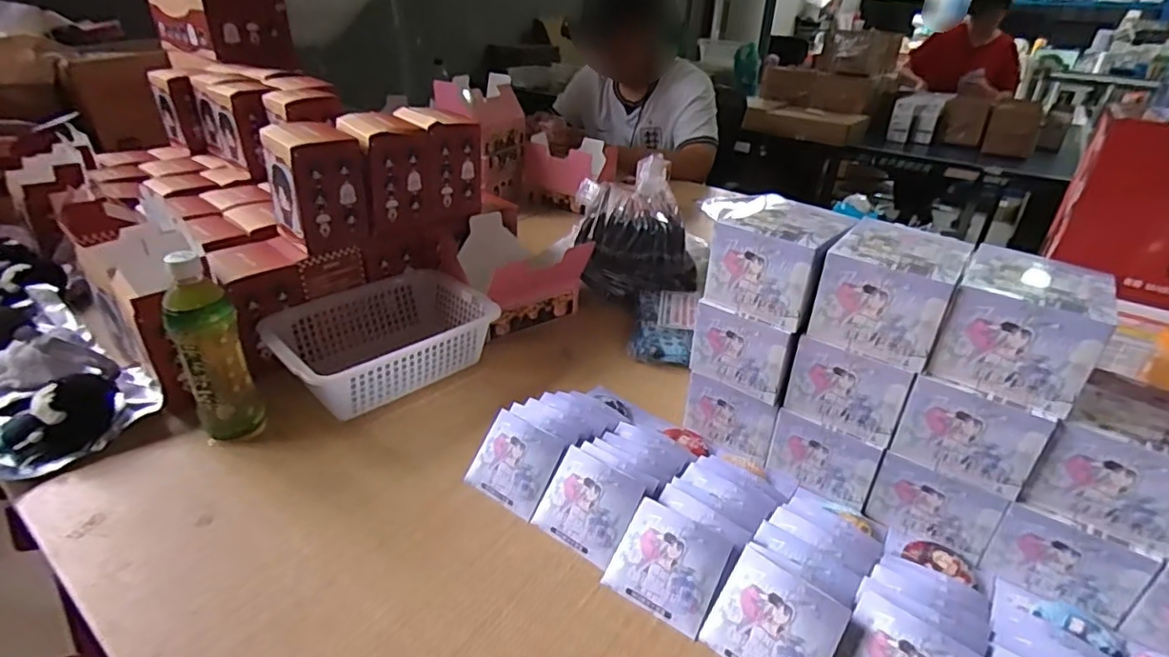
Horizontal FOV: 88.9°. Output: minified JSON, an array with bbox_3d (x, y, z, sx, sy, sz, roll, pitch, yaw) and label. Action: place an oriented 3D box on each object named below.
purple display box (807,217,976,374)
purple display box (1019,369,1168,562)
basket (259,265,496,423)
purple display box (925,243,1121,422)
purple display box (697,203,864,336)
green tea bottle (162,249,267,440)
[{"bbox_3d":[0.293,-0.037,0.576,0.106,0.095,0.101,22,35,30],"label":"purple display box"},{"bbox_3d":[0.465,0.108,0.520,0.104,0.094,0.106,23,35,31],"label":"purple display box"},{"bbox_3d":[-0.271,0.019,0.815,0.187,0.102,0.281,26,37,35],"label":"basket"},{"bbox_3d":[0.384,-0.004,0.528,0.106,0.093,0.107,22,35,30],"label":"purple display box"},{"bbox_3d":[0.203,-0.077,0.629,0.115,0.103,0.103,21,34,29],"label":"purple display box"},{"bbox_3d":[-0.420,0.024,0.667,0.067,0.220,0.071,-19,36,-33],"label":"green tea bottle"}]

